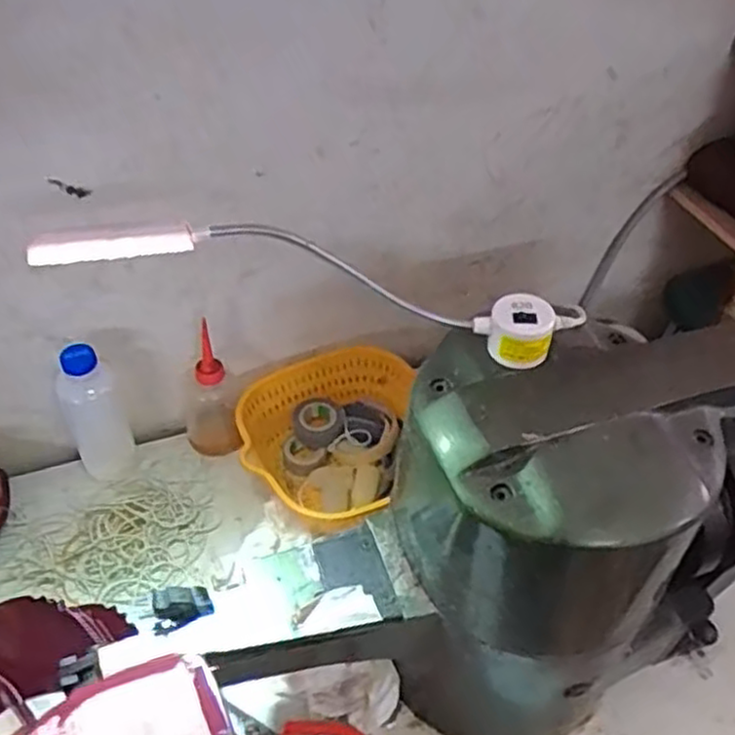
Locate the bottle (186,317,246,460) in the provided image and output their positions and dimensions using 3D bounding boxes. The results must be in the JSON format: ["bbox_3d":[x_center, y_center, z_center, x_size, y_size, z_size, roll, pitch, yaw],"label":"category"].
[{"bbox_3d":[-0.176,0.031,0.811,0.058,0.164,0.049,-12,47,-13],"label":"bottle"}]

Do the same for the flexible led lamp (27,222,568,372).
[{"bbox_3d":[-0.020,-0.054,0.452,0.339,0.054,0.058,10,43,-18],"label":"flexible led lamp"}]

